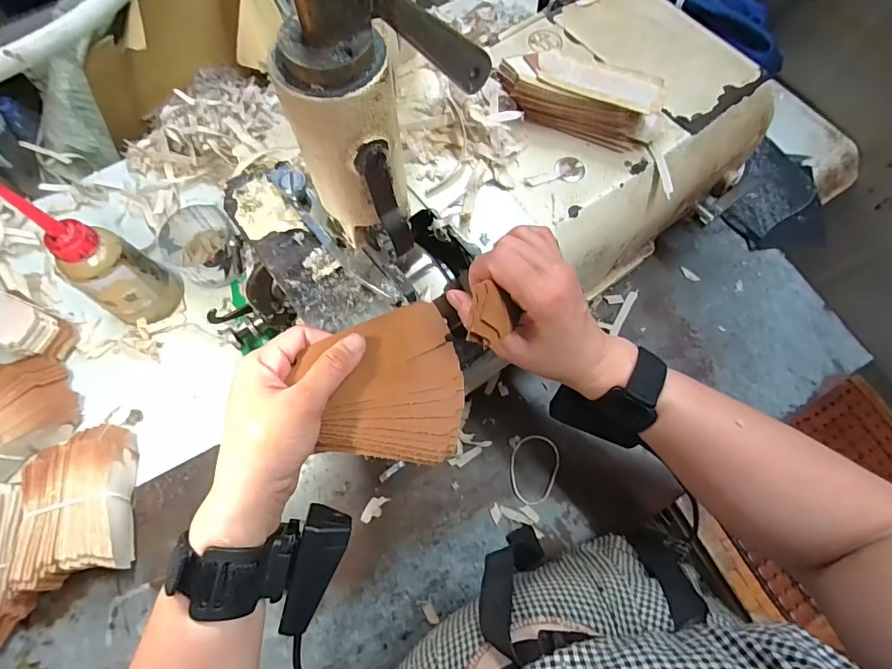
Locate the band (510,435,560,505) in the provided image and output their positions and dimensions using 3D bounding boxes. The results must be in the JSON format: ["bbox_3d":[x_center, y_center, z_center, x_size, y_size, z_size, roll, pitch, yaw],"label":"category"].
[{"bbox_3d":[0.081,0.124,0.421,0.045,0.004,0.062,21,72,6],"label":"band"}]

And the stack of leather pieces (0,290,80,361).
[{"bbox_3d":[-0.416,-0.017,0.427,0.117,0.059,0.044,22,72,7],"label":"stack of leather pieces"}]

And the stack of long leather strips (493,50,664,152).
[{"bbox_3d":[0.108,-0.191,0.368,0.131,0.040,0.045,21,72,6],"label":"stack of long leather strips"}]

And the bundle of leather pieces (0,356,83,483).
[{"bbox_3d":[-0.390,0.081,0.408,0.074,0.048,0.116,41,76,12],"label":"bundle of leather pieces"}]

